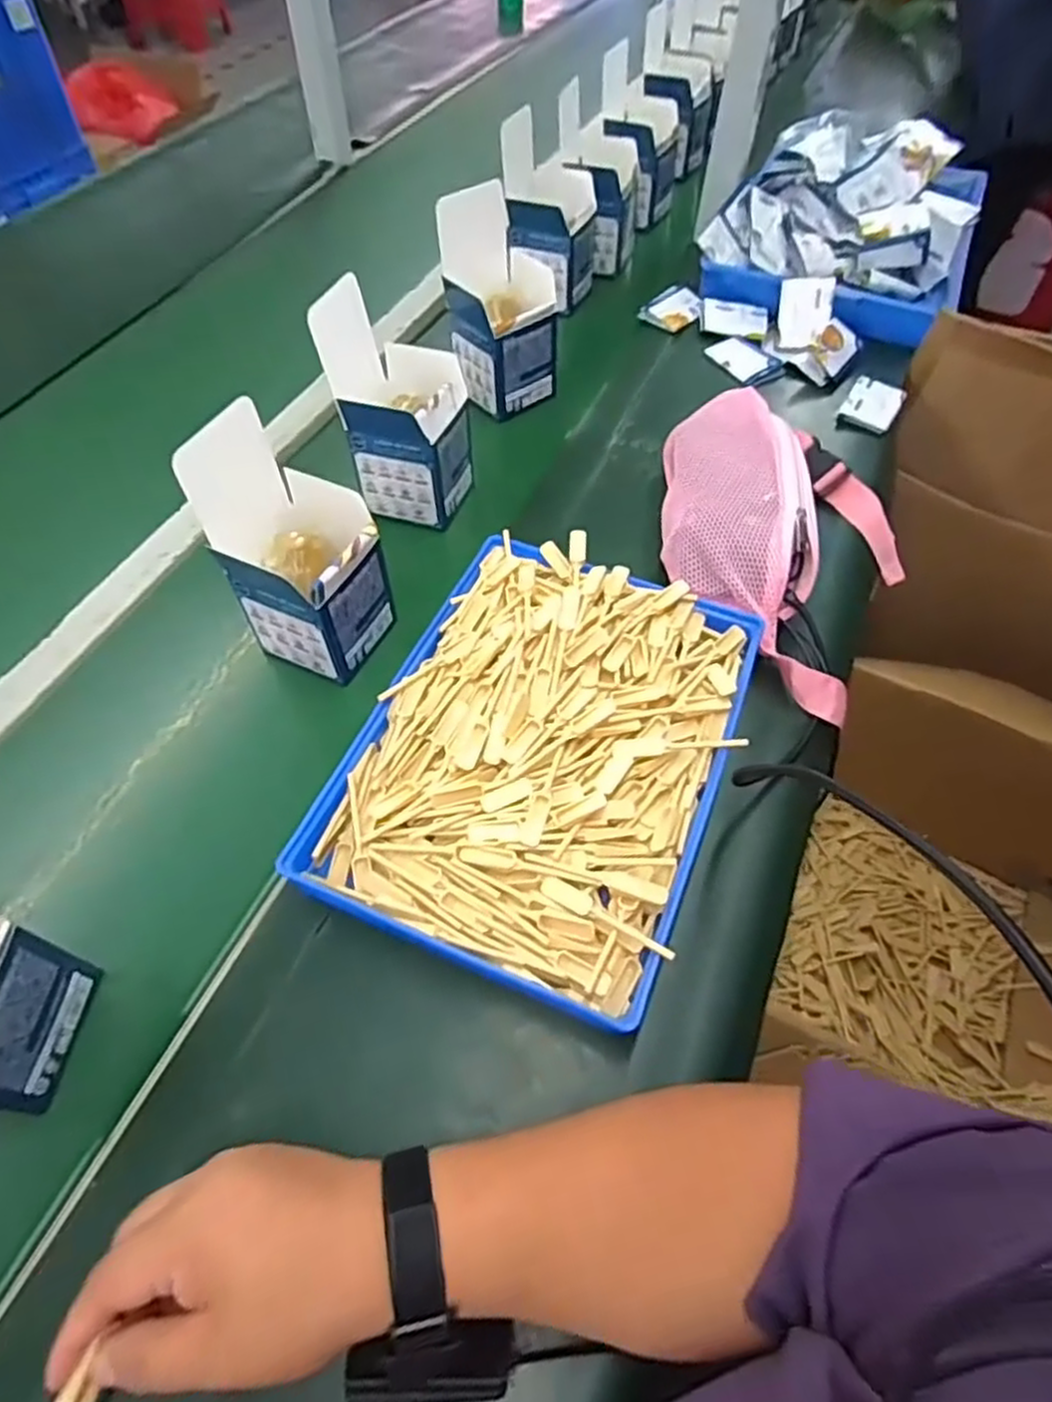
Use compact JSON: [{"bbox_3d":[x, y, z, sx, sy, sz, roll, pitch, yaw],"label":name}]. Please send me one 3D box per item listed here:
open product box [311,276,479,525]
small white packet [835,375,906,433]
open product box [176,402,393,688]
[{"bbox_3d":[-0.110,-0.250,0.628,0.105,0.165,0.096,17,56,12],"label":"open product box"},{"bbox_3d":[0.363,-0.311,0.757,0.053,0.017,0.072,28,59,19],"label":"small white packet"},{"bbox_3d":[-0.165,-0.107,0.524,0.095,0.170,0.098,21,57,15],"label":"open product box"}]

